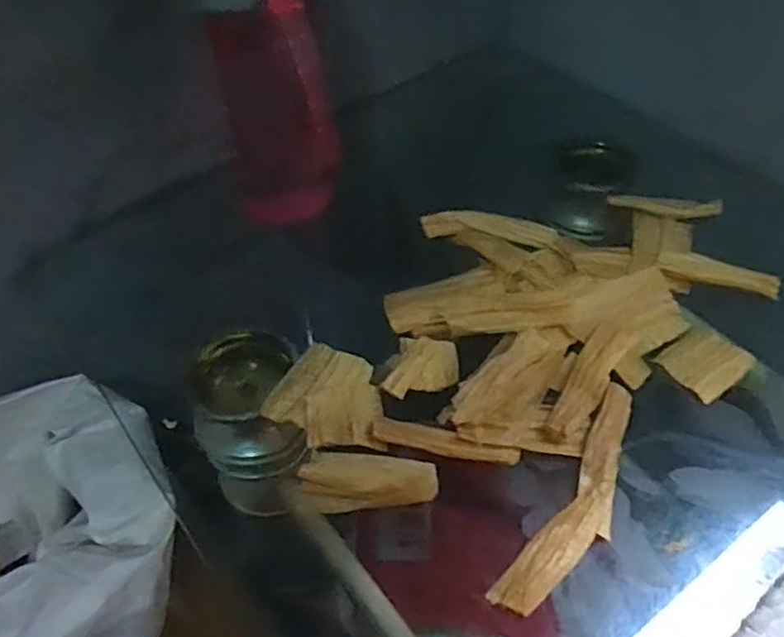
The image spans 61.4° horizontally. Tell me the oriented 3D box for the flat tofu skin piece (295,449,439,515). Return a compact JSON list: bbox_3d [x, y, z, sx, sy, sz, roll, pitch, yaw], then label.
[{"bbox_3d":[-0.013,0.084,0.354,0.073,0.009,0.032,4,51,4],"label":"flat tofu skin piece"}]

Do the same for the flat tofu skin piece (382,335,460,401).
[{"bbox_3d":[0.019,0.029,0.401,0.043,0.007,0.044,14,54,-8],"label":"flat tofu skin piece"}]

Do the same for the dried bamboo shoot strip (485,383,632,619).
[{"bbox_3d":[0.102,0.090,0.342,0.032,0.009,0.142,29,57,22],"label":"dried bamboo shoot strip"}]

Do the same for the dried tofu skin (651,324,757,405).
[{"bbox_3d":[0.192,0.025,0.402,0.051,0.004,0.040,-34,58,-24],"label":"dried tofu skin"}]

